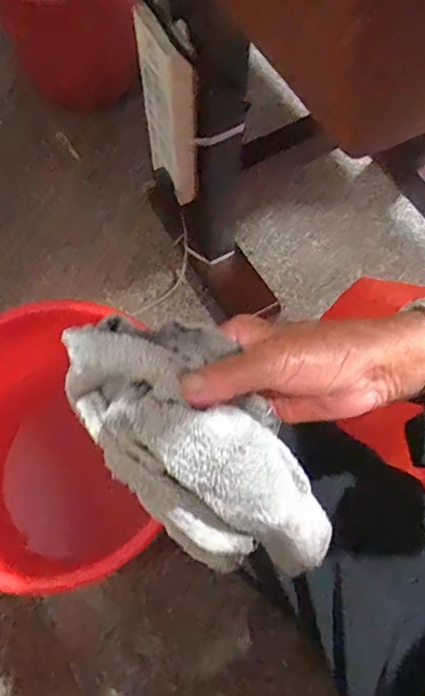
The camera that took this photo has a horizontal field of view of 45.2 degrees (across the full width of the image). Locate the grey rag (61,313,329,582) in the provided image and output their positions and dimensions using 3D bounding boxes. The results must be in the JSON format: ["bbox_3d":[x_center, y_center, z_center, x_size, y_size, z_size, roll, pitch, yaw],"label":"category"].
[{"bbox_3d":[-0.001,0.048,0.262,0.171,0.051,0.088,46,74,0],"label":"grey rag"}]

